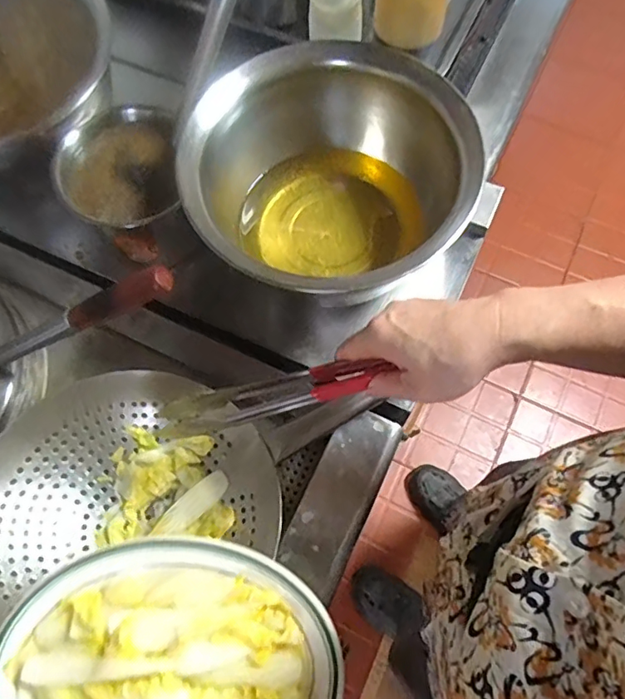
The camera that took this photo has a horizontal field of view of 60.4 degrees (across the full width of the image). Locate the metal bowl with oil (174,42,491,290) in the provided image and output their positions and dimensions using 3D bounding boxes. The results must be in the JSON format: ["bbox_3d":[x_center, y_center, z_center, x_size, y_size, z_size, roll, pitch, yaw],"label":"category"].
[{"bbox_3d":[0.023,-0.153,0.570,0.282,0.151,0.248,-35,71,-13],"label":"metal bowl with oil"}]

